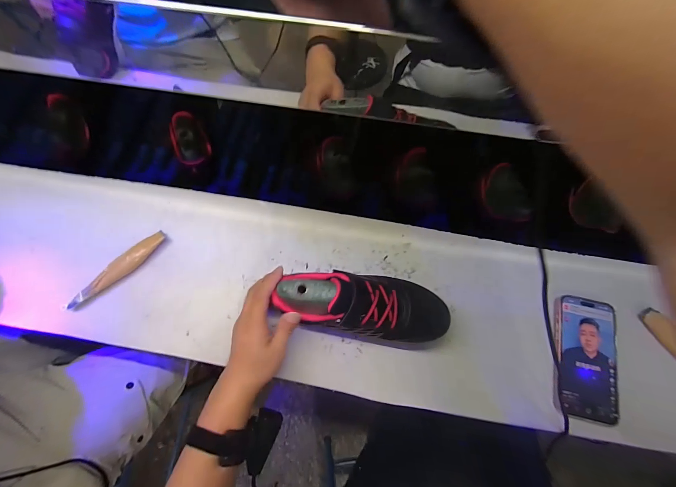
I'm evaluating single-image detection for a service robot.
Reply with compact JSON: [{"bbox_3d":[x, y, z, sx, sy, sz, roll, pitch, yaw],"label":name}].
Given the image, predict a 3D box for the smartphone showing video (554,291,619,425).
[{"bbox_3d":[0.352,0.162,0.420,0.074,0.014,0.162,4,79,19],"label":"smartphone showing video"}]

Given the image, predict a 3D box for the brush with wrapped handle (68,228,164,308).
[{"bbox_3d":[-0.341,0.042,0.455,0.166,0.026,0.033,-41,75,-13],"label":"brush with wrapped handle"}]

